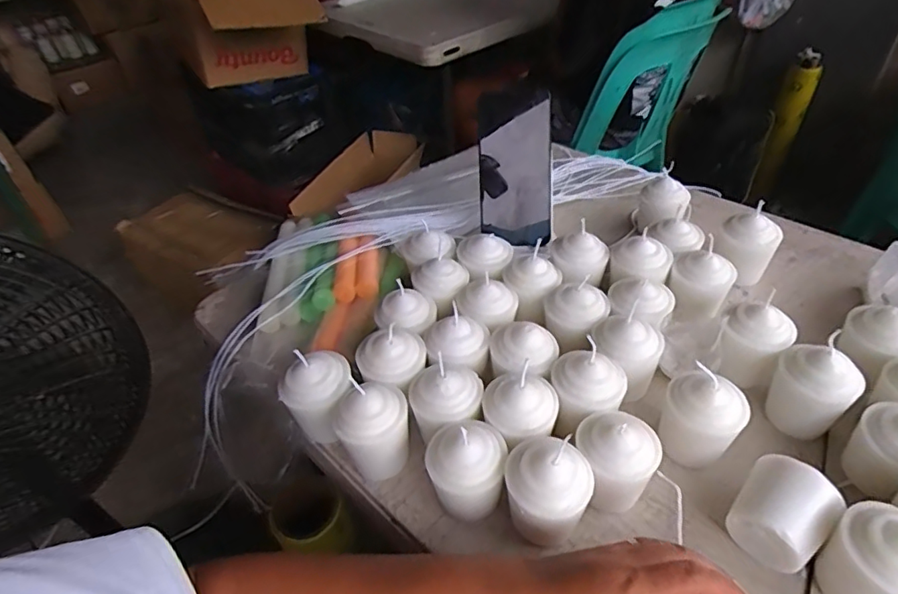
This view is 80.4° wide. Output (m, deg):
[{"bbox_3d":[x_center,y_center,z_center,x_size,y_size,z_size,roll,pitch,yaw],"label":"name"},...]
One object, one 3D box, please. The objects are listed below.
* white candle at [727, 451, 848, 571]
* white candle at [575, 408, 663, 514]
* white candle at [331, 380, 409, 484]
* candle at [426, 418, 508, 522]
[{"bbox_3d":[0.222,0.147,0.358,0.067,0.042,0.054,-33,48,-28],"label":"white candle"},{"bbox_3d":[0.122,0.115,0.386,0.053,0.063,0.052,-8,41,-4],"label":"white candle"},{"bbox_3d":[-0.059,0.102,0.418,0.056,0.079,0.054,-19,43,-15],"label":"white candle"},{"bbox_3d":[0.013,0.127,0.387,0.056,0.072,0.060,-2,41,4],"label":"candle"}]

